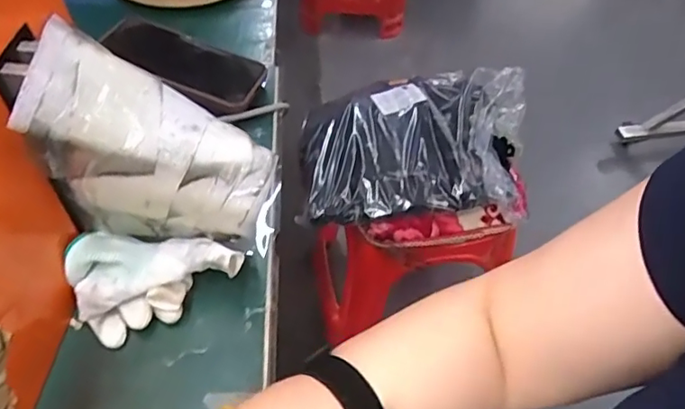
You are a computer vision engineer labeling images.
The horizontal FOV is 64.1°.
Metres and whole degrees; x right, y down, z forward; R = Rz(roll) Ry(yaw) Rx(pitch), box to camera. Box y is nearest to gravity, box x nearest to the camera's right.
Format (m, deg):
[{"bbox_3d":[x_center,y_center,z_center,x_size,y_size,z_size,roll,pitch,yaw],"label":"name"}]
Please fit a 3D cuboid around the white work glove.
[{"bbox_3d":[-0.137,0.060,0.395,0.114,0.055,0.070,8,51,3],"label":"white work glove"}]

